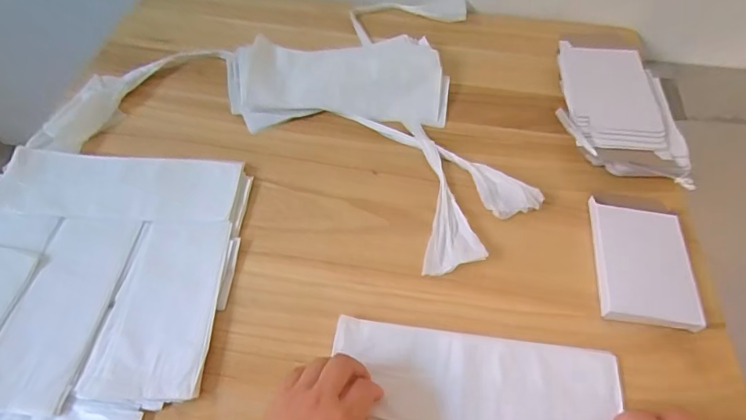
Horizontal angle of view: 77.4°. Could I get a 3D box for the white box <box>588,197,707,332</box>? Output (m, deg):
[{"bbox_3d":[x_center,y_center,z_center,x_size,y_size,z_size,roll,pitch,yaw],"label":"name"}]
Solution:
[{"bbox_3d":[0.269,0.052,0.466,0.086,0.016,0.130,8,55,4],"label":"white box"}]

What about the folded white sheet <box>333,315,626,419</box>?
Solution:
[{"bbox_3d":[0.087,0.149,0.404,0.243,0.011,0.087,10,55,5],"label":"folded white sheet"}]

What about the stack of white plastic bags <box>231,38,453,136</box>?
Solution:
[{"bbox_3d":[-0.043,-0.170,0.600,0.270,0.036,0.127,-2,55,-3],"label":"stack of white plastic bags"}]

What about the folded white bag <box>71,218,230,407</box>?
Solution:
[{"bbox_3d":[-0.191,0.085,0.429,0.098,0.010,0.178,3,55,1],"label":"folded white bag"}]

